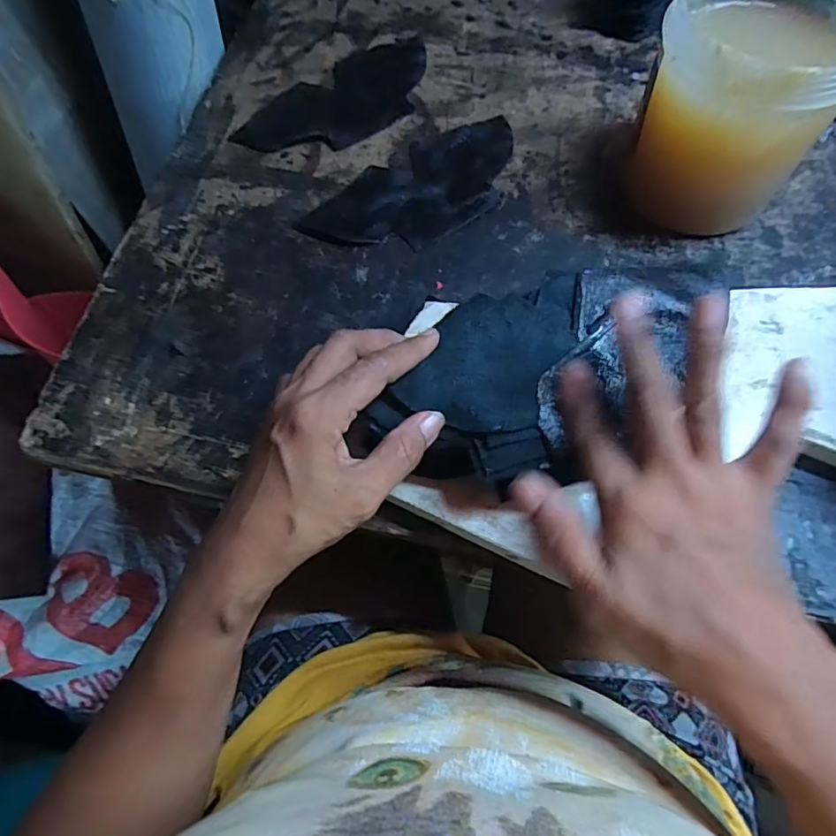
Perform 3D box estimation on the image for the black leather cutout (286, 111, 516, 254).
[{"bbox_3d":[0.007,-0.180,0.421,0.185,0.004,0.087,-37,70,-13],"label":"black leather cutout"}]

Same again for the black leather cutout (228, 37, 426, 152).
[{"bbox_3d":[-0.064,-0.278,0.469,0.189,0.004,0.093,-38,71,-13],"label":"black leather cutout"}]

